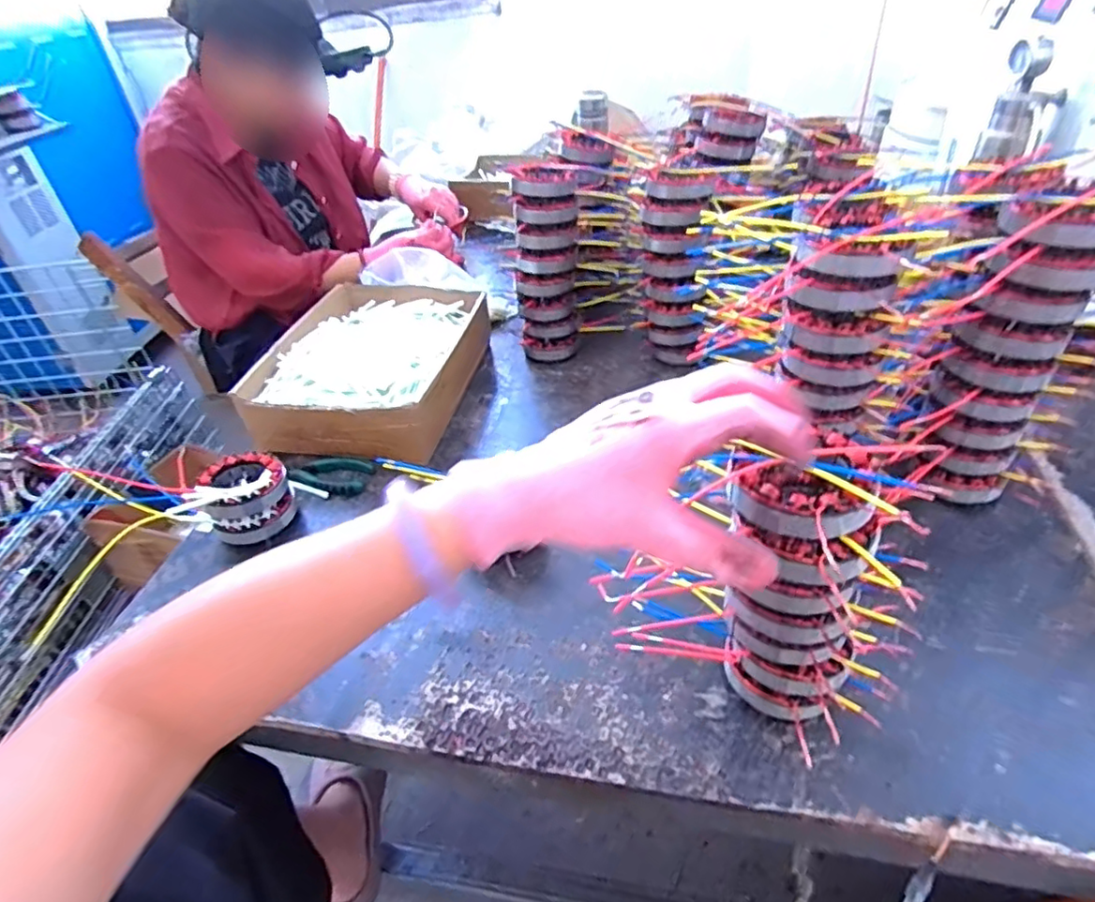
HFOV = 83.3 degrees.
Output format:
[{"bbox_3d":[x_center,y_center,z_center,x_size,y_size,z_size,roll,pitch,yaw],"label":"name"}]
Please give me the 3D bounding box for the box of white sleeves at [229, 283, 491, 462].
[{"bbox_3d":[-0.235,-0.129,0.867,0.249,0.082,0.326,4,42,11],"label":"box of white sleeves"}]

